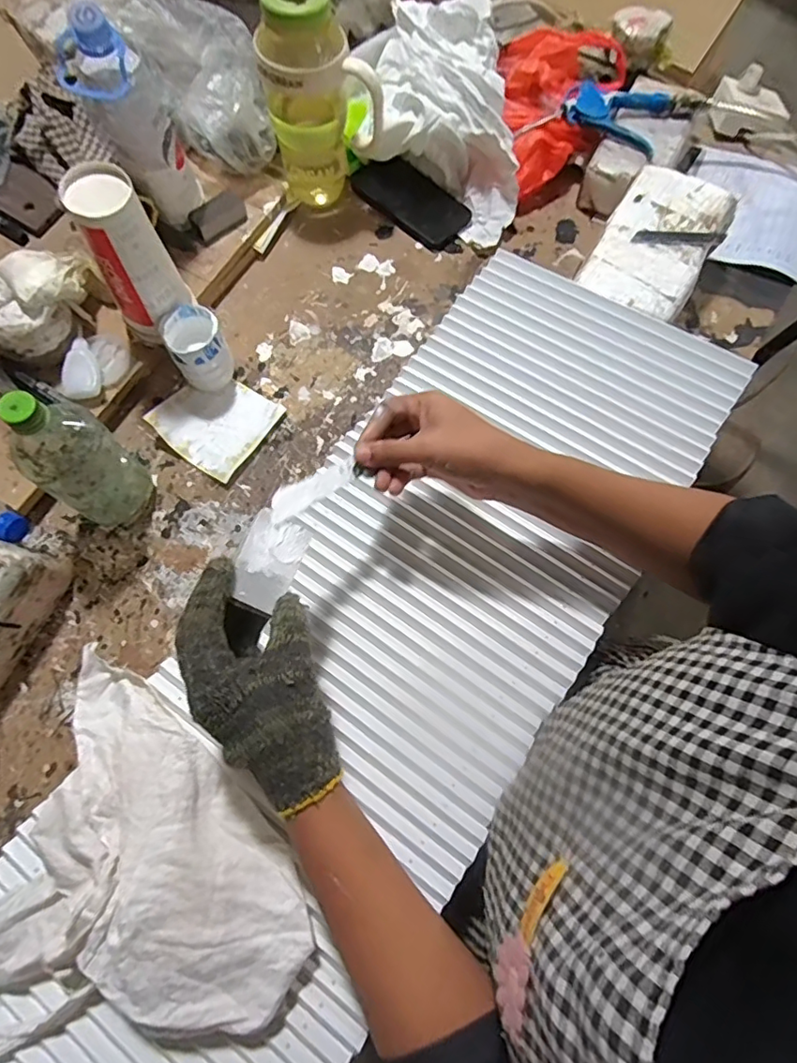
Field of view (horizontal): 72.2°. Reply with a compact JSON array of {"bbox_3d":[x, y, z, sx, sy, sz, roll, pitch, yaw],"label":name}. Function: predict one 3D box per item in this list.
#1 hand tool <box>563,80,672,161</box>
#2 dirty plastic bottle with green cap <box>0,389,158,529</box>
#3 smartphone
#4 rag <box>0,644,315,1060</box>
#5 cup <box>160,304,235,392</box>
[{"bbox_3d":[0.294,-0.571,0.743,0.133,0.028,0.087,18,74,3],"label":"hand tool"},{"bbox_3d":[-0.307,-0.068,0.527,0.067,0.193,0.080,42,76,9],"label":"dirty plastic bottle with green cap"},{"bbox_3d":[0.017,-0.467,0.765,0.173,0.015,0.085,39,83,8],"label":"smartphone"},{"bbox_3d":[-0.207,0.252,0.390,0.280,0.060,0.221,37,76,8],"label":"rag"},{"bbox_3d":[-0.229,-0.208,0.638,0.058,0.081,0.064,-26,77,-10],"label":"cup"}]

